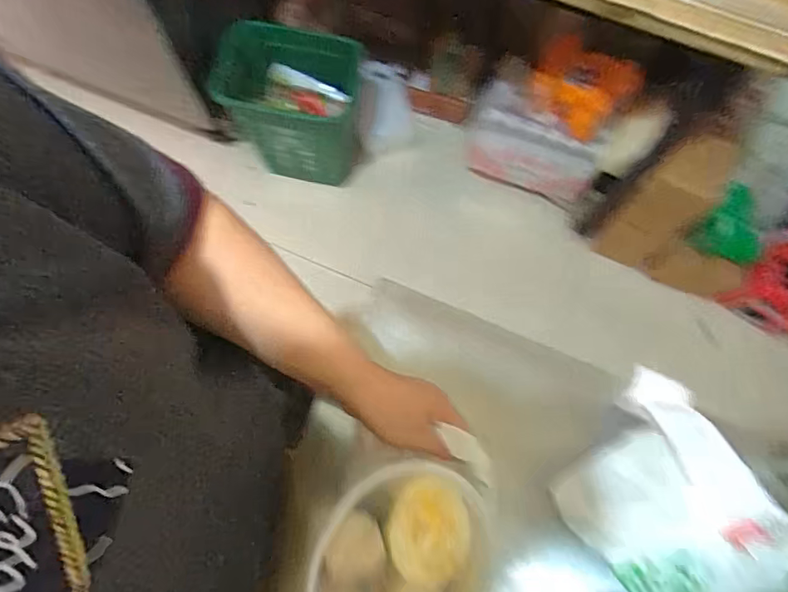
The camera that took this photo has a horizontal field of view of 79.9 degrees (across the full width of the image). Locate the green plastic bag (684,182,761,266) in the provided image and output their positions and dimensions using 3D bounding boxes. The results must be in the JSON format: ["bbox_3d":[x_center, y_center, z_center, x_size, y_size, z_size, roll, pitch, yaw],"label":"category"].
[{"bbox_3d":[0.860,-0.169,1.189,0.174,0.165,0.086,37,75,10],"label":"green plastic bag"}]

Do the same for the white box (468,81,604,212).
[{"bbox_3d":[0.376,-0.396,1.315,0.373,0.288,0.091,32,75,9],"label":"white box"}]

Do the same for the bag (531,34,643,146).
[{"bbox_3d":[0.448,-0.498,1.138,0.220,0.166,0.097,39,76,10],"label":"bag"}]

